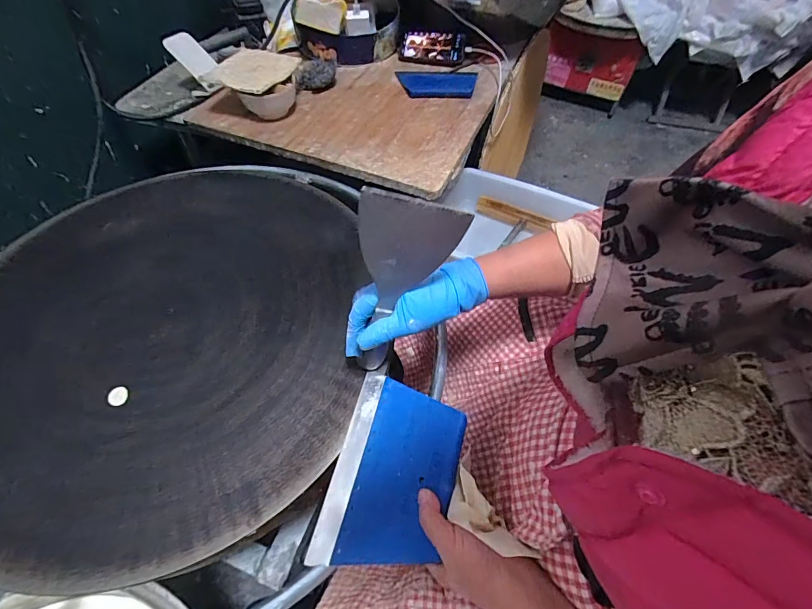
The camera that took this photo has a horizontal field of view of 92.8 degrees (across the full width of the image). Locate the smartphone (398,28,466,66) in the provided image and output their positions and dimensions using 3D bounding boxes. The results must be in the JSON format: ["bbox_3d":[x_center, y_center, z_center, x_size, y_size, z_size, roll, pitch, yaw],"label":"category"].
[{"bbox_3d":[0.063,-0.631,0.946,0.160,0.074,0.013,8,19,8],"label":"smartphone"}]

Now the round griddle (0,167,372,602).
[{"bbox_3d":[-0.312,0.015,0.503,0.500,0.020,0.569,-7,55,-7],"label":"round griddle"}]

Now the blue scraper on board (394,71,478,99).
[{"bbox_3d":[0.070,-0.507,0.885,0.180,0.013,0.135,5,55,2],"label":"blue scraper on board"}]

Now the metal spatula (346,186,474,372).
[{"bbox_3d":[-0.009,-0.008,0.390,0.093,0.220,0.015,5,43,-10],"label":"metal spatula"}]

